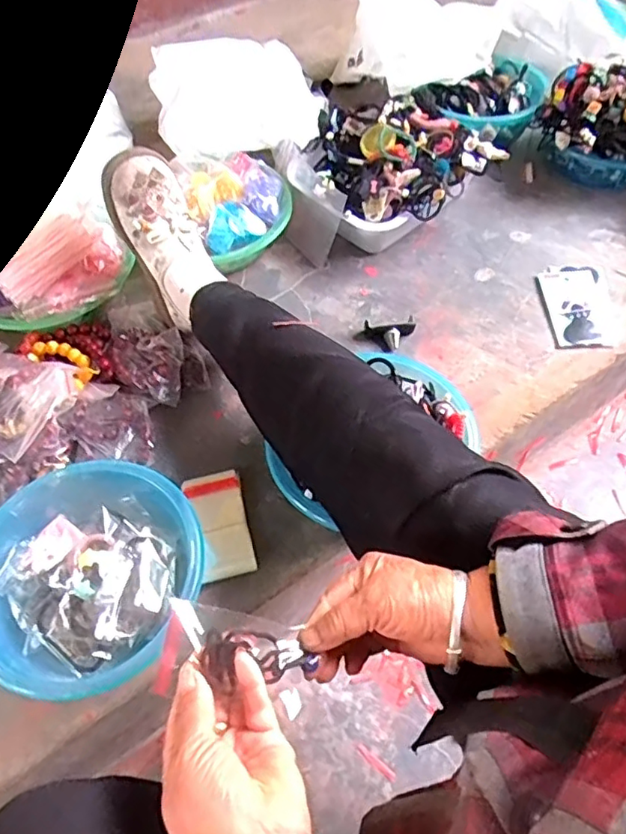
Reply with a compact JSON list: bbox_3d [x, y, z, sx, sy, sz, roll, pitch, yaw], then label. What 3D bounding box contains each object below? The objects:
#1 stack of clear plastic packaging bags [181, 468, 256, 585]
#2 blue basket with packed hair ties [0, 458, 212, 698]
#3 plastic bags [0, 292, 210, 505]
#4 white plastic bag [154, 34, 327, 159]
[{"bbox_3d":[-0.102,0.118,0.650,0.060,0.016,0.127,-16,59,-9],"label":"stack of clear plastic packaging bags"},{"bbox_3d":[-0.238,0.156,0.591,0.229,0.073,0.218,0,58,1],"label":"blue basket with packed hair ties"},{"bbox_3d":[-0.296,-0.027,0.692,0.230,0.103,0.323,39,66,22],"label":"plastic bags"},{"bbox_3d":[-0.138,-0.572,1.052,0.283,0.130,0.202,-5,58,-2],"label":"white plastic bag"}]

